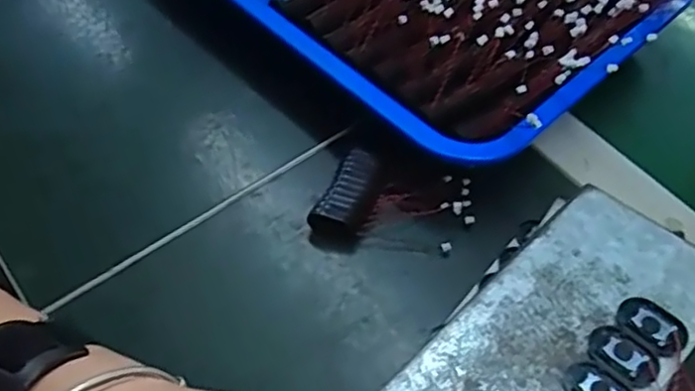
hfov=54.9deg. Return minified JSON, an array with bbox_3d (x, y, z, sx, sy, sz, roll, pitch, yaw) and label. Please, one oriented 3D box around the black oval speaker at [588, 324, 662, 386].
[{"bbox_3d":[0.113,0.065,0.272,0.019,0.005,0.028,-37,64,-22],"label":"black oval speaker"}]

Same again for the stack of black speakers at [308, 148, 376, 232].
[{"bbox_3d":[0.003,0.002,0.387,0.028,0.020,0.054,26,61,16],"label":"stack of black speakers"}]

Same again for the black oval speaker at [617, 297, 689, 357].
[{"bbox_3d":[0.128,0.055,0.280,0.020,0.004,0.027,-34,63,-21],"label":"black oval speaker"}]

